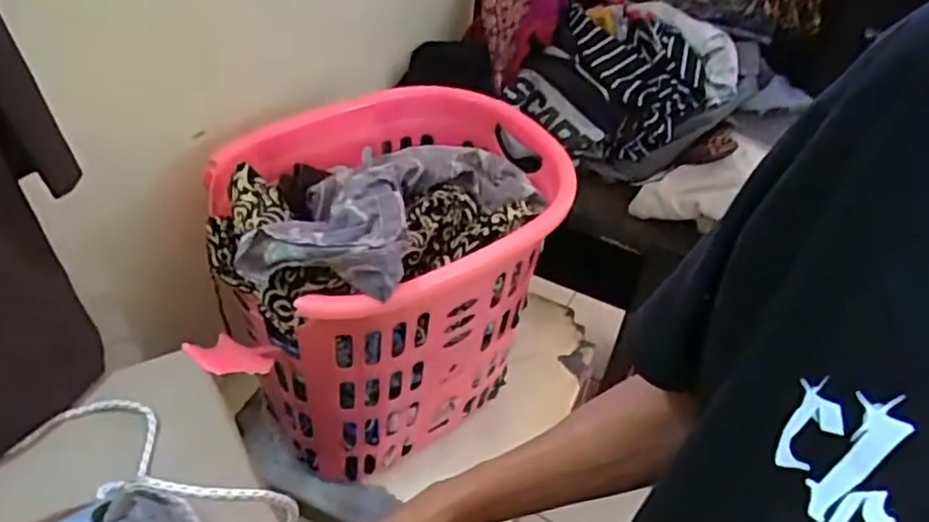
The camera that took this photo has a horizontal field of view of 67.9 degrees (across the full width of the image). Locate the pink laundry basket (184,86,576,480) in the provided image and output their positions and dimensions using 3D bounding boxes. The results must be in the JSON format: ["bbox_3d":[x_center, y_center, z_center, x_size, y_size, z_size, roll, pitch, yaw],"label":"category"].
[{"bbox_3d":[-0.110,0.027,0.948,0.491,0.433,0.343,-19,49,-24],"label":"pink laundry basket"}]

